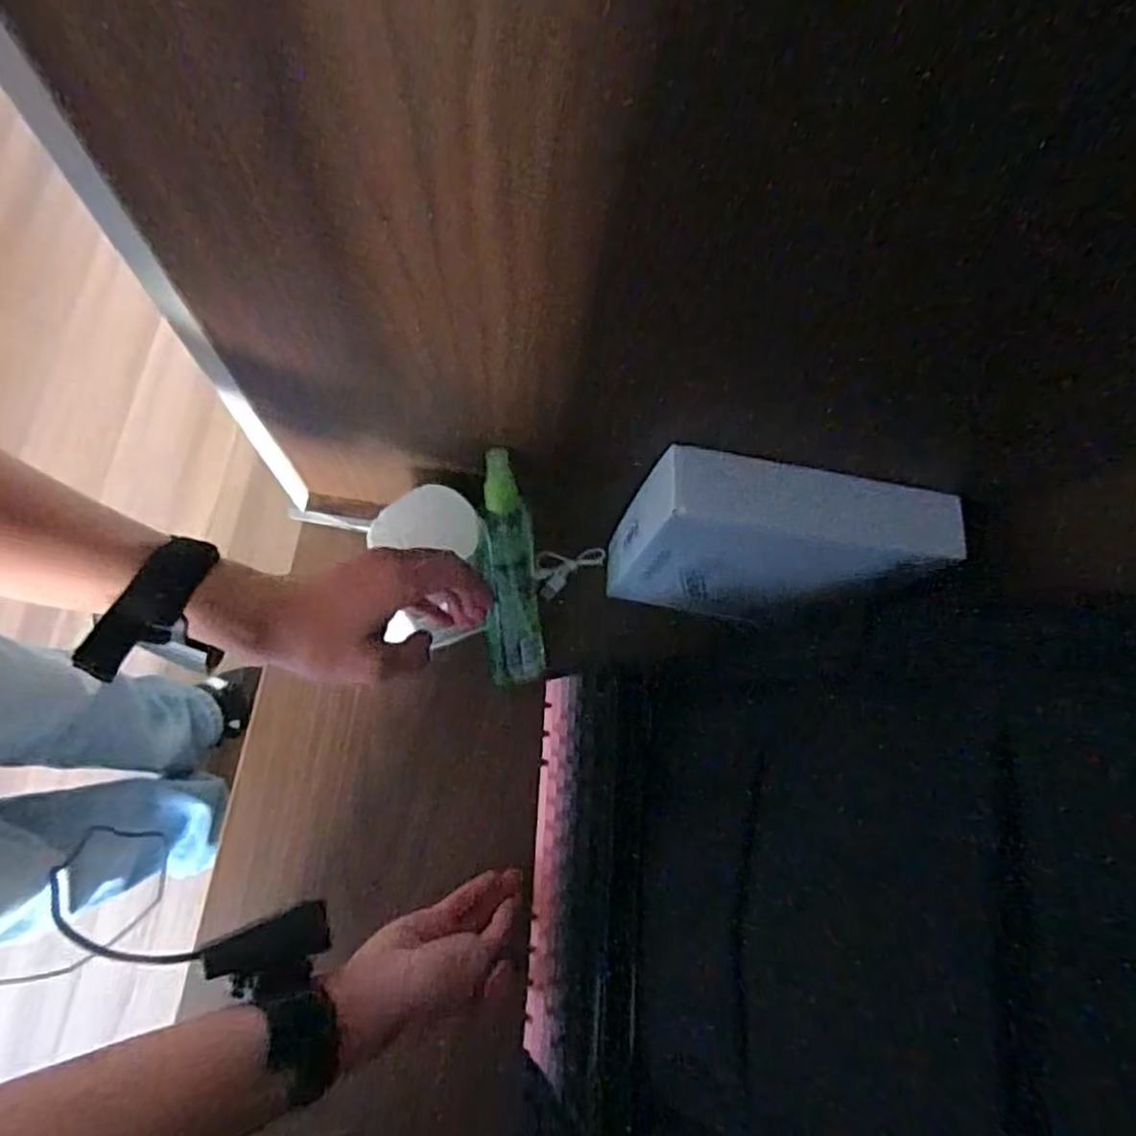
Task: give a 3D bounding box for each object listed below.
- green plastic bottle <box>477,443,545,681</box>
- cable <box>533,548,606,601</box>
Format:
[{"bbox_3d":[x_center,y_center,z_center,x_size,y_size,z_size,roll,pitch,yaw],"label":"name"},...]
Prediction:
[{"bbox_3d":[-0.047,0.007,0.547,0.042,0.218,0.043,-5,36,-2],"label":"green plastic bottle"},{"bbox_3d":[-0.002,-0.005,0.655,0.070,0.019,0.040,-34,80,-8],"label":"cable"}]

